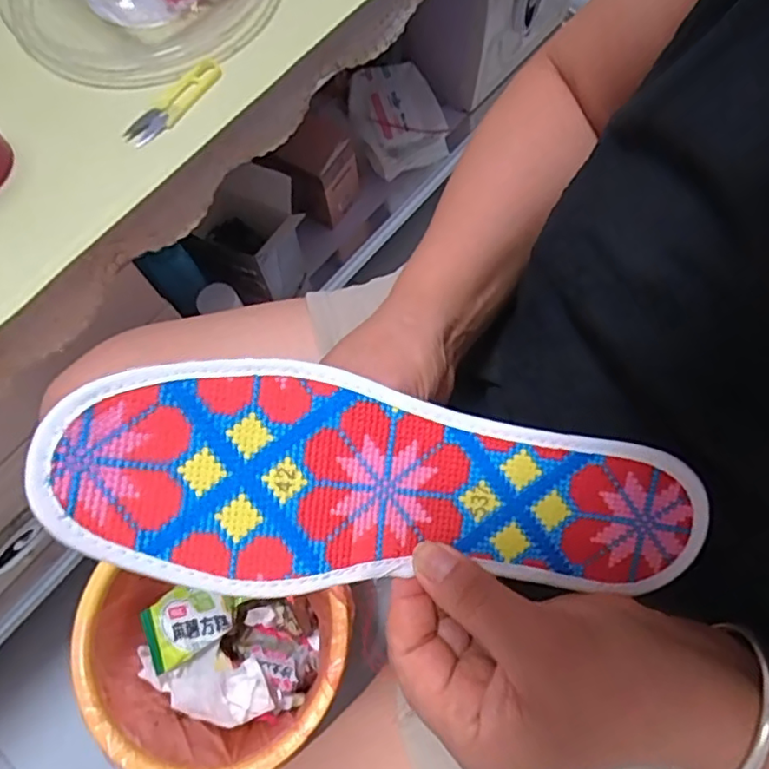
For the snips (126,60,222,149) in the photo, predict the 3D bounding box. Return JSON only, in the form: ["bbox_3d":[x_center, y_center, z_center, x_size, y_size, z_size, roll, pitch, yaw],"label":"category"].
[{"bbox_3d":[-0.165,-0.223,0.475,0.024,0.007,0.098,37,76,14],"label":"snips"}]

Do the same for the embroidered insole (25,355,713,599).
[{"bbox_3d":[0.006,0.036,0.227,0.241,0.022,0.081,4,83,-15],"label":"embroidered insole"}]

